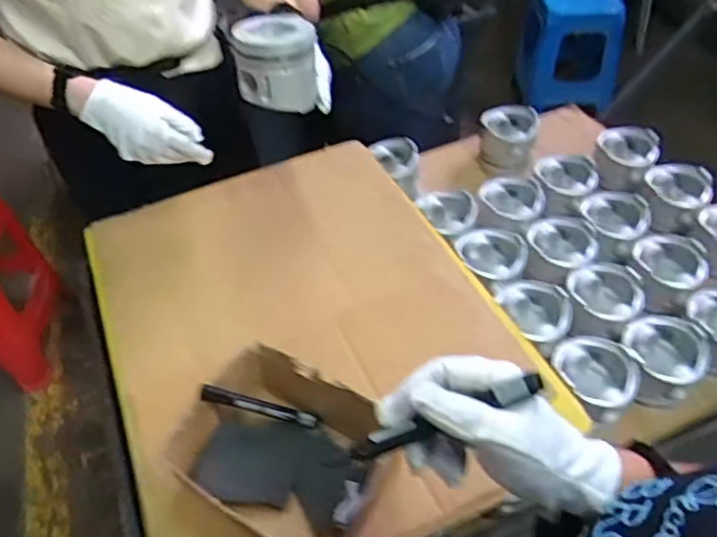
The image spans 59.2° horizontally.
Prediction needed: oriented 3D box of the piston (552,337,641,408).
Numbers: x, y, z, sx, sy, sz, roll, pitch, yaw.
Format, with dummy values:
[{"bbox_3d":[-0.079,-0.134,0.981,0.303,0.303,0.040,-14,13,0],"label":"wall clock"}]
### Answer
[{"bbox_3d":[0.304,0.147,0.825,0.105,0.067,0.103,-3,47,1],"label":"piston"}]

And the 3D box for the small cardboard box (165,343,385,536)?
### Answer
[{"bbox_3d":[-0.078,0.193,0.655,0.193,0.088,0.166,19,51,19],"label":"small cardboard box"}]

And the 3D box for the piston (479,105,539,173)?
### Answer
[{"bbox_3d":[0.286,-0.255,1.210,0.099,0.107,0.099,11,49,13],"label":"piston"}]

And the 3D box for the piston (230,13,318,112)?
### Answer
[{"bbox_3d":[-0.106,-0.271,0.829,0.098,0.088,0.120,-4,47,-1],"label":"piston"}]

